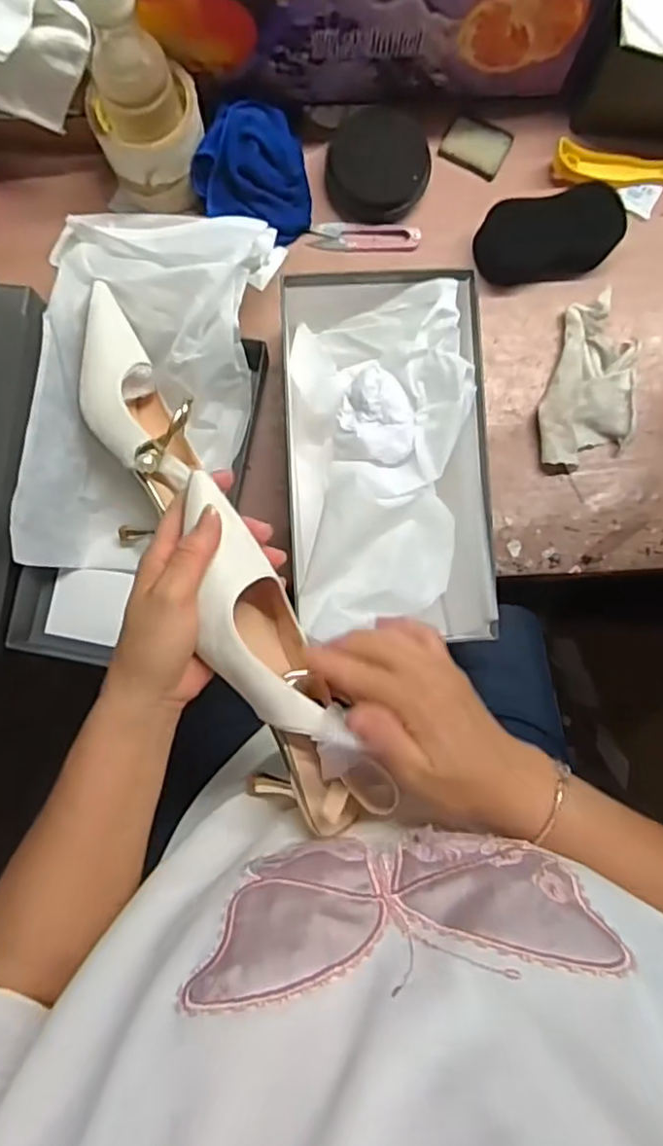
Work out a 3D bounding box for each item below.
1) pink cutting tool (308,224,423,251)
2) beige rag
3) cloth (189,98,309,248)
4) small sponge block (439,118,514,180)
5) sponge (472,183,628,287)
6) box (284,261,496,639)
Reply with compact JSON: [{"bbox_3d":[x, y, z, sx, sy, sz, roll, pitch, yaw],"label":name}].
[{"bbox_3d":[0.031,-0.314,0.598,0.101,0.009,0.028,2,88,-1],"label":"pink cutting tool"},{"bbox_3d":[0.236,-0.176,0.583,0.079,0.022,0.159,8,88,-1],"label":"beige rag"},{"bbox_3d":[-0.071,-0.354,0.569,0.102,0.052,0.096,-2,88,-1],"label":"cloth"},{"bbox_3d":[0.135,-0.399,0.600,0.059,0.007,0.045,25,88,0],"label":"small sponge block"},{"bbox_3d":[0.198,-0.305,0.578,0.122,0.040,0.063,-9,88,-1],"label":"sponge"},{"bbox_3d":[0.045,-0.098,0.526,0.151,0.106,0.286,-3,88,-1],"label":"box"}]

